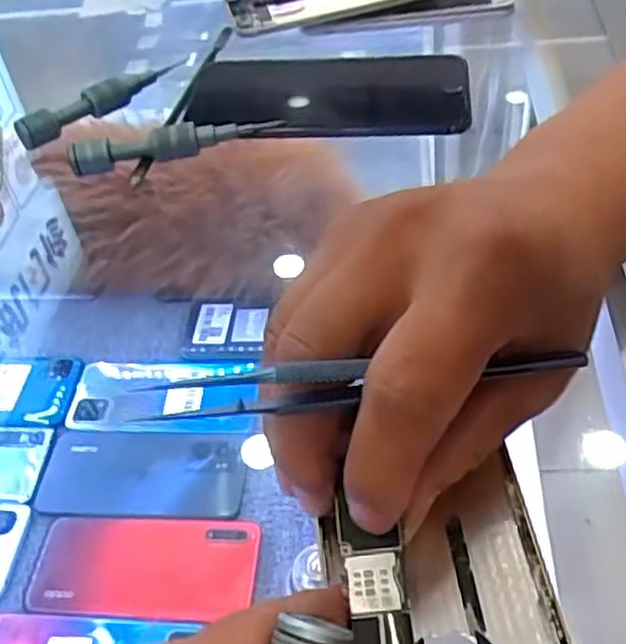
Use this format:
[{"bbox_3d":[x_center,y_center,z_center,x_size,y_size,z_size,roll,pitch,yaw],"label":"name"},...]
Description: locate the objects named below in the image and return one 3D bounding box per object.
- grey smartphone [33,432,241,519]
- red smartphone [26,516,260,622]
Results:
[{"bbox_3d":[-0.138,0.119,0.586,0.165,0.015,0.071,1,47,8],"label":"grey smartphone"},{"bbox_3d":[-0.124,0.176,0.535,0.164,0.009,0.078,-2,47,6],"label":"red smartphone"}]

